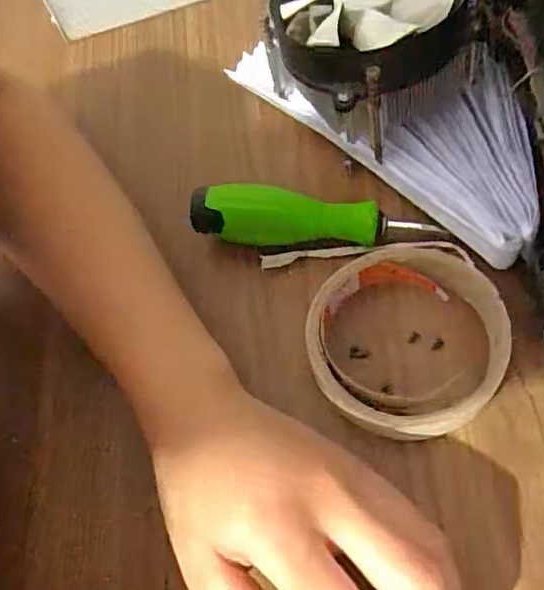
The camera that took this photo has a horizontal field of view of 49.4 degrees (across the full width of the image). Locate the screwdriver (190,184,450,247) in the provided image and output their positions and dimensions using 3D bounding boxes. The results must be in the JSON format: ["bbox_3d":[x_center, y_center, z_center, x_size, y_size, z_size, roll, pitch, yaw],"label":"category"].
[{"bbox_3d":[0.022,-0.041,0.304,0.123,0.031,0.025,0,62,4],"label":"screwdriver"}]

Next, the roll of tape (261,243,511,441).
[{"bbox_3d":[0.056,0.011,0.275,0.092,0.020,0.109,-14,62,-3],"label":"roll of tape"}]

